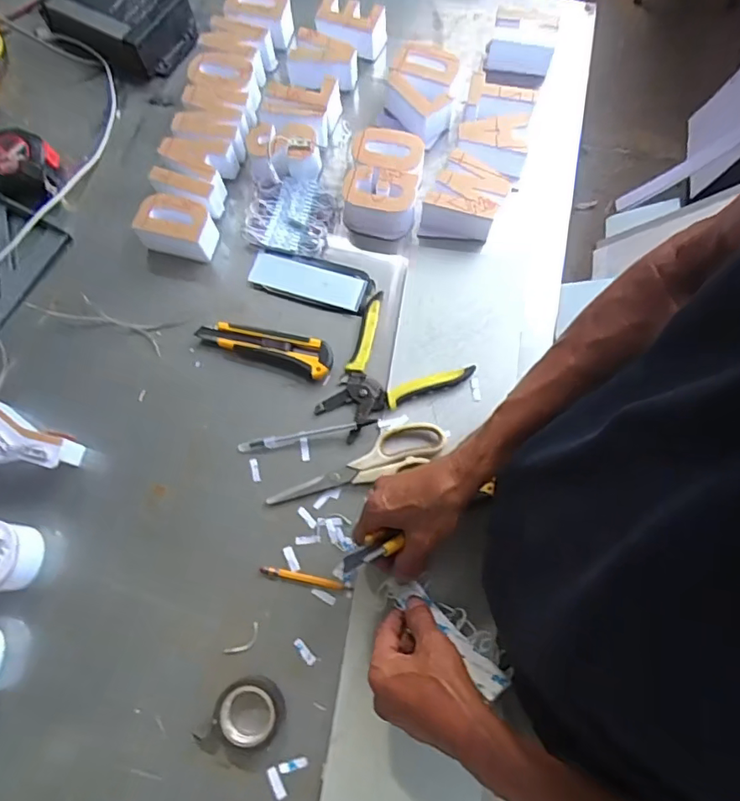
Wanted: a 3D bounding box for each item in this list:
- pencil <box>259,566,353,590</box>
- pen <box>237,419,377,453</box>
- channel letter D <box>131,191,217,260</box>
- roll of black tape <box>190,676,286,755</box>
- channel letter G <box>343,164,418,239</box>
[{"bbox_3d":[-0.063,0.174,0.524,0.090,0.004,0.008,11,73,5],"label":"pencil"},{"bbox_3d":[-0.067,0.037,0.566,0.147,0.014,0.013,-9,72,-1],"label":"pen"},{"bbox_3d":[-0.229,-0.204,0.632,0.090,0.048,0.056,10,73,5],"label":"channel letter D"},{"bbox_3d":[-0.115,0.292,0.488,0.062,0.015,0.071,25,75,9],"label":"roll of black tape"},{"bbox_3d":[0.010,-0.234,0.631,0.083,0.044,0.062,4,73,3],"label":"channel letter G"}]

